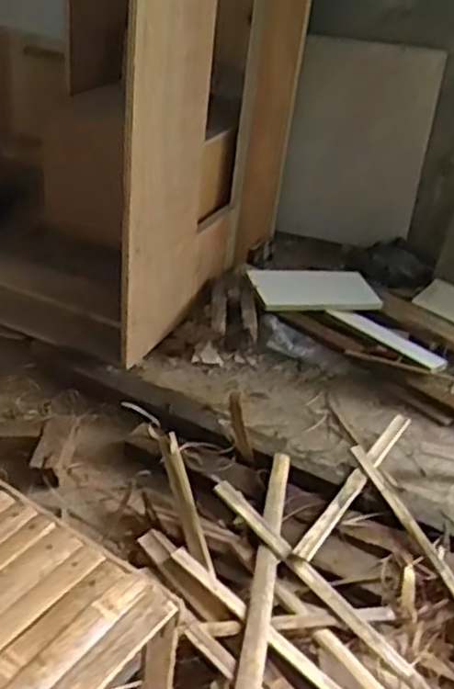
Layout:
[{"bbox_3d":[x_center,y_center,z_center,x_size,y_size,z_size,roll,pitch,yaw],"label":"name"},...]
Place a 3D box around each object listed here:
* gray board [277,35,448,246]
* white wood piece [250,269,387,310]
[{"bbox_3d":[0.331,-0.503,1.839,0.341,0.491,0.027,10,22,5],"label":"gray board"},{"bbox_3d":[0.200,-0.120,1.614,0.302,0.018,0.119,2,53,-14],"label":"white wood piece"}]

